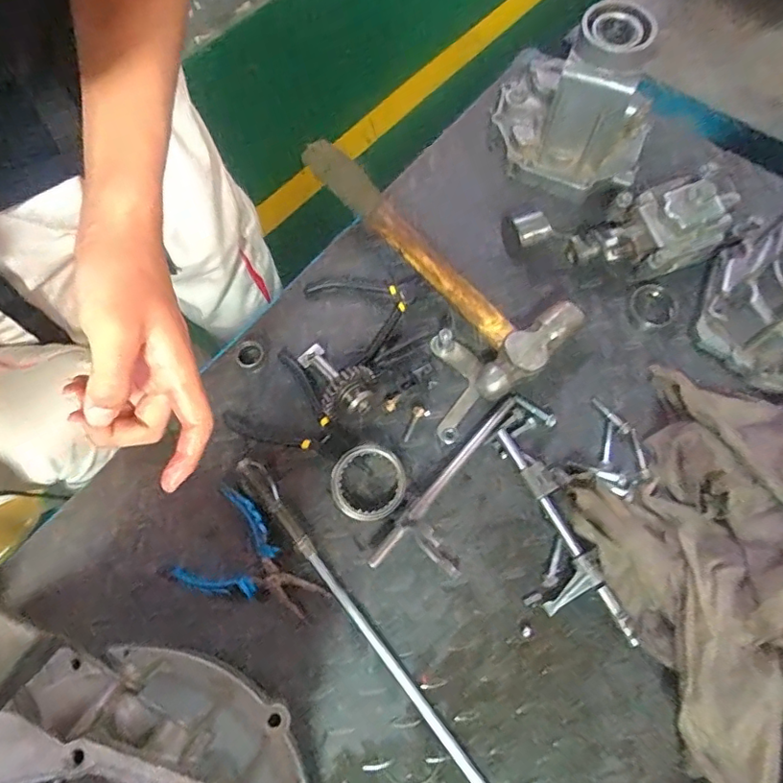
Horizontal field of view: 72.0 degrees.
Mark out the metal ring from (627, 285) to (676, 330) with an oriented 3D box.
[{"bbox_3d":[0.291,-0.094,0.598,0.051,0.009,0.049,-4,80,0],"label":"metal ring"}]

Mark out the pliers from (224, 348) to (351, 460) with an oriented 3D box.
[{"bbox_3d":[-0.101,0.026,0.567,0.133,0.020,0.101,35,74,14],"label":"pliers"}]

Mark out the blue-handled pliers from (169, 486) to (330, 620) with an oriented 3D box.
[{"bbox_3d":[-0.126,0.163,0.515,0.136,0.019,0.092,24,71,11],"label":"blue-handled pliers"}]

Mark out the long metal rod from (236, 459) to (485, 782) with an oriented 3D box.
[{"bbox_3d":[-0.027,0.212,0.491,0.022,0.026,0.378,-37,72,-12],"label":"long metal rod"}]

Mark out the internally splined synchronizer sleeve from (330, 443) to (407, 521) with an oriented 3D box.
[{"bbox_3d":[-0.023,0.090,0.531,0.072,0.020,0.073,30,80,10],"label":"internally splined synchronizer sleeve"}]

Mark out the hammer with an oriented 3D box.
[{"bbox_3d":[0.051,-0.167,0.614,0.127,0.062,0.365,-33,71,-10],"label":"hammer"}]

